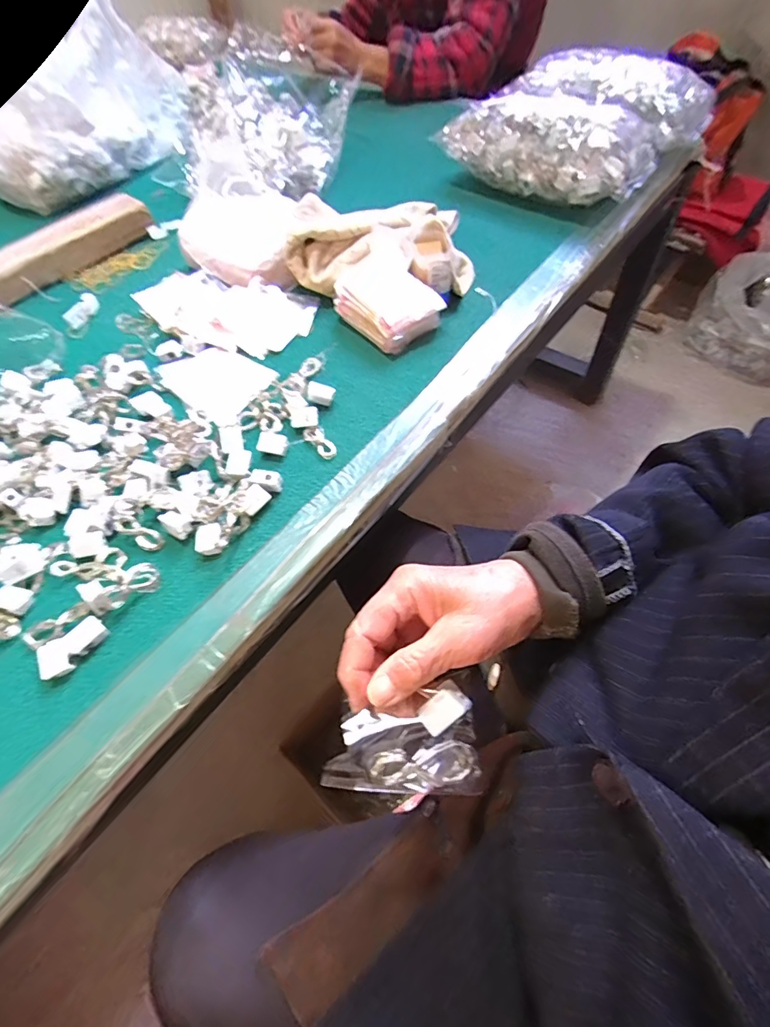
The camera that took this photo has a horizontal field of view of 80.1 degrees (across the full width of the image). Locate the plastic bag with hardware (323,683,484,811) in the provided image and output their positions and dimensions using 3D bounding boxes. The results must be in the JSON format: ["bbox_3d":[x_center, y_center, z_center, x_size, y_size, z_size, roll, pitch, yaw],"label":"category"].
[{"bbox_3d":[0.010,0.132,0.254,0.083,0.020,0.056,-11,82,-13],"label":"plastic bag with hardware"}]

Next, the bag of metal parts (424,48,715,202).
[{"bbox_3d":[0.284,-0.589,0.688,0.274,0.099,0.292,-41,63,-20],"label":"bag of metal parts"}]

